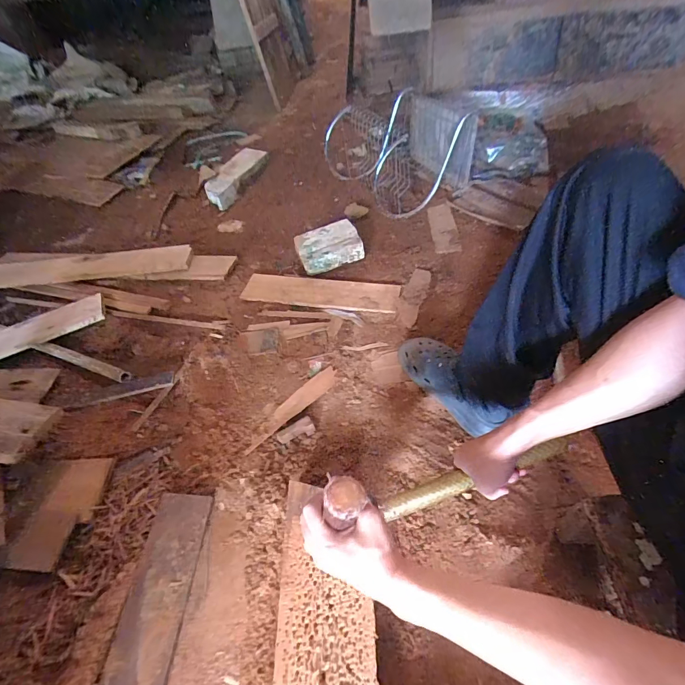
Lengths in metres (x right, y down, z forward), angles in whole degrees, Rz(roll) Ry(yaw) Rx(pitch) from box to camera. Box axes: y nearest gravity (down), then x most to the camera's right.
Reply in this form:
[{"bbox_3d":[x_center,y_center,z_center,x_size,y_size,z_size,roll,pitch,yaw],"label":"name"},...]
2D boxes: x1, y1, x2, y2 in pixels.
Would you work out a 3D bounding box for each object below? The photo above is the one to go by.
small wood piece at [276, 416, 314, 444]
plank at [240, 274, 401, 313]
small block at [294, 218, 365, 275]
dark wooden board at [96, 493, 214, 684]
[{"bbox_3d":[-0.089,0.168,0.711,0.070,0.018,0.030,-22,51,-12],"label":"small wood piece"},{"bbox_3d":[-0.063,-0.133,0.961,0.406,0.013,0.110,9,51,14],"label":"plank"},{"bbox_3d":[-0.037,-0.262,1.039,0.172,0.068,0.107,-18,50,-9],"label":"small block"},{"bbox_3d":[-0.267,0.435,0.473,0.085,0.023,0.470,-2,50,5],"label":"dark wooden board"}]

